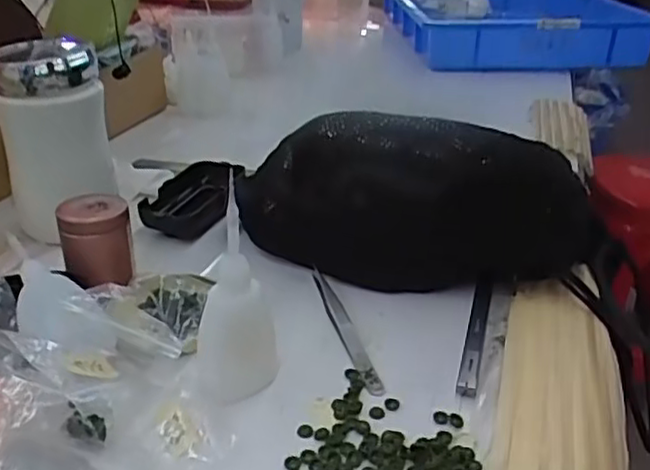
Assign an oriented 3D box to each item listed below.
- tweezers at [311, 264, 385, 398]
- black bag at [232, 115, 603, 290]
[{"bbox_3d":[0.010,0.055,0.432,0.012,0.005,0.134,-7,30,-17],"label":"tweezers"},{"bbox_3d":[0.060,-0.033,0.490,0.237,0.103,0.093,4,28,3],"label":"black bag"}]

